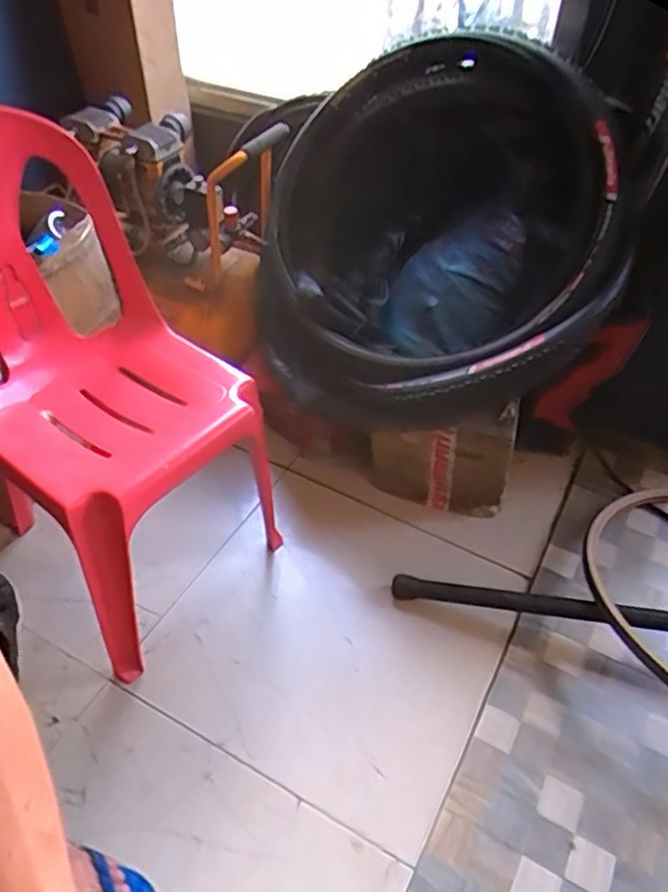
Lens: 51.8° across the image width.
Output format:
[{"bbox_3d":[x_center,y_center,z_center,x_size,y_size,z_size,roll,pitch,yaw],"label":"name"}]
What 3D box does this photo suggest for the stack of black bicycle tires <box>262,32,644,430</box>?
[{"bbox_3d":[0.194,-0.391,1.373,0.732,0.695,0.300,-6,-1,32],"label":"stack of black bicycle tires"}]

